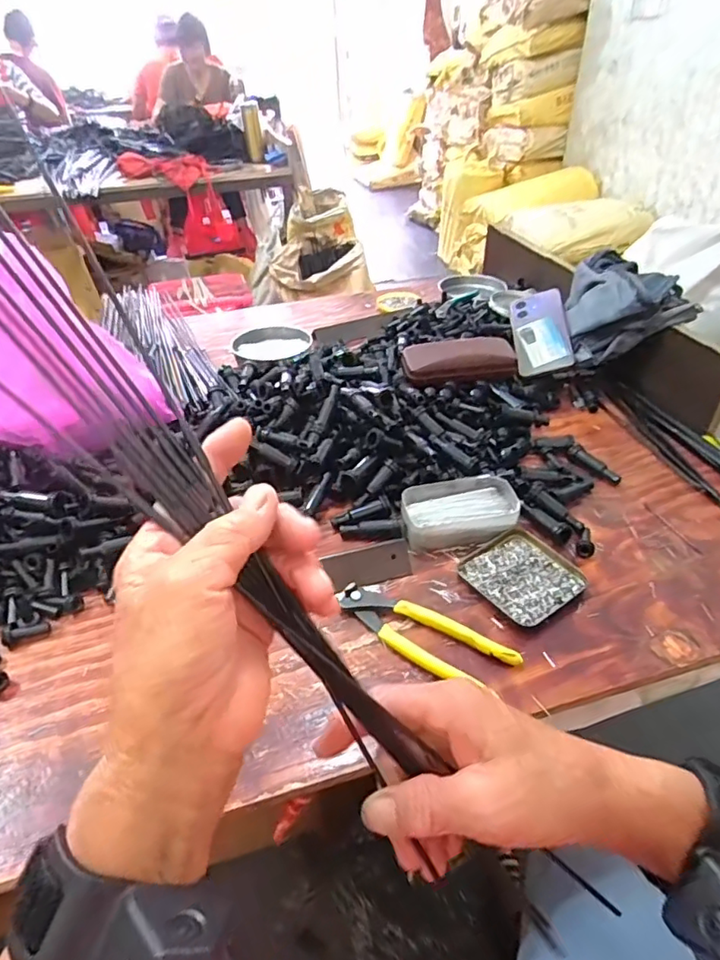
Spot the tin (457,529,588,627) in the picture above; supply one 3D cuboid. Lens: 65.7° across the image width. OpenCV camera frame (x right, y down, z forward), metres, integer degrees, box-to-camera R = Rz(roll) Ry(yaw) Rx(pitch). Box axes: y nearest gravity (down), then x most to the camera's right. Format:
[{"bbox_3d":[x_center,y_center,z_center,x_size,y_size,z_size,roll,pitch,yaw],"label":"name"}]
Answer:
[{"bbox_3d":[0.159,0.093,0.551,0.098,0.008,0.098,-26,49,-26],"label":"tin"}]

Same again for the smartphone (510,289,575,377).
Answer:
[{"bbox_3d":[0.268,-0.222,0.830,0.077,0.014,0.155,-15,57,28],"label":"smartphone"}]

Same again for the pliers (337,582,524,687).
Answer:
[{"bbox_3d":[0.053,0.135,0.497,0.166,0.014,0.051,25,48,24],"label":"pliers"}]

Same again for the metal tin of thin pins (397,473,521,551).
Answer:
[{"bbox_3d":[0.105,0.029,0.604,0.122,0.032,0.076,-9,40,-9],"label":"metal tin of thin pins"}]

